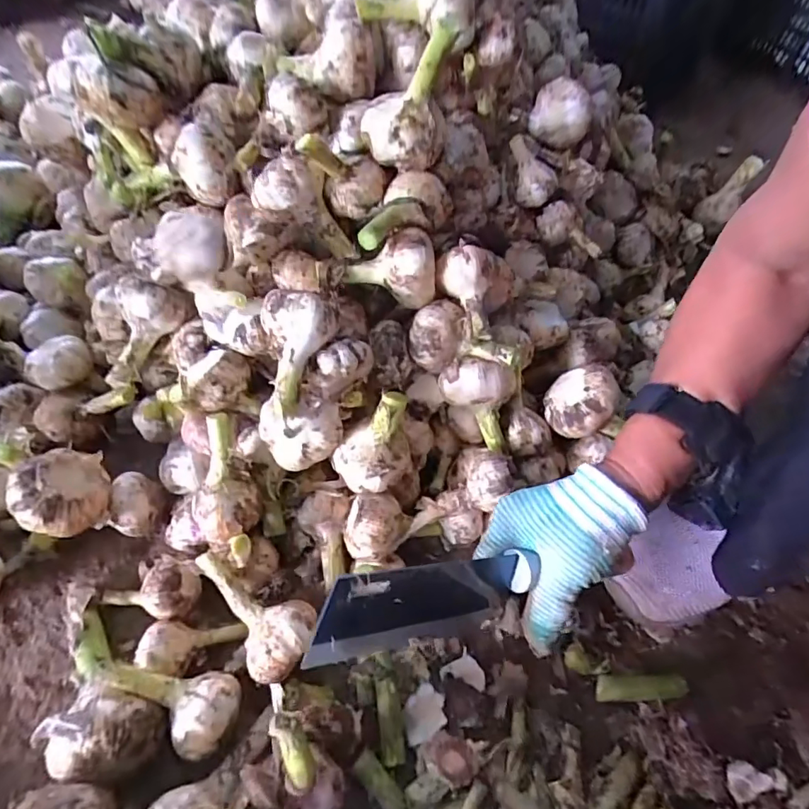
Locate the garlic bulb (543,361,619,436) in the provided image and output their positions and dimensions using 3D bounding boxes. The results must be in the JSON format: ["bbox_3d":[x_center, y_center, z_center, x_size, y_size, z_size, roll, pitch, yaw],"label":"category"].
[{"bbox_3d":[0.149,-0.004,0.418,0.052,0.045,0.049,25,56,14],"label":"garlic bulb"}]

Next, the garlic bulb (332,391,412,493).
[{"bbox_3d":[-0.023,0.024,0.361,0.051,0.073,0.052,2,54,-2],"label":"garlic bulb"}]

